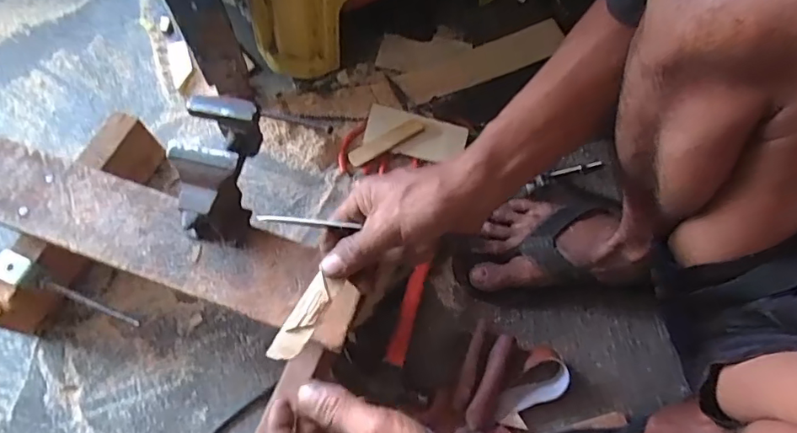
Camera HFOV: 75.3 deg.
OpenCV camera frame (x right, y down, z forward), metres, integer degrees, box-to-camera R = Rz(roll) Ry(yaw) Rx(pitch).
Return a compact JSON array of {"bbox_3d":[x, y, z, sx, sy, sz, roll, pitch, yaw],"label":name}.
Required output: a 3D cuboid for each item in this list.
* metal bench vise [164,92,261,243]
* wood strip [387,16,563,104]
[{"bbox_3d":[-0.163,-0.039,0.466,0.061,0.078,0.119,13,68,1],"label":"metal bench vise"},{"bbox_3d":[0.112,-0.210,0.700,0.237,0.009,0.054,-21,72,-7],"label":"wood strip"}]

